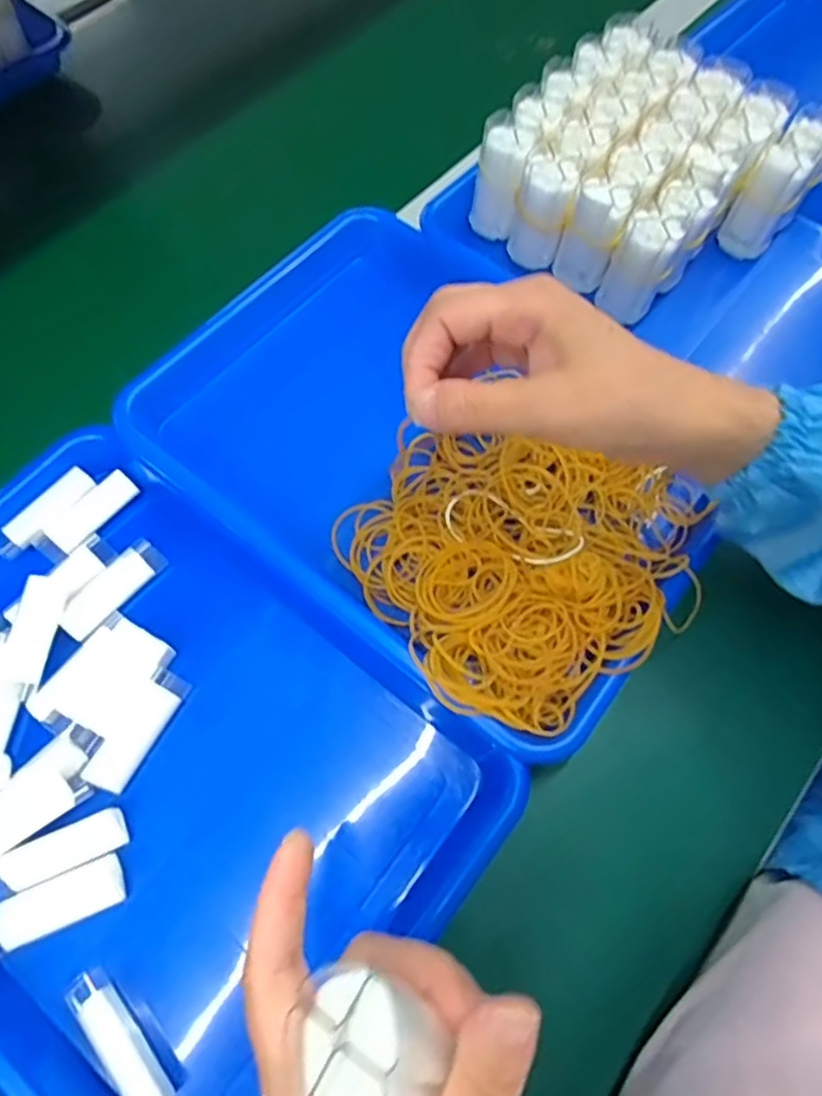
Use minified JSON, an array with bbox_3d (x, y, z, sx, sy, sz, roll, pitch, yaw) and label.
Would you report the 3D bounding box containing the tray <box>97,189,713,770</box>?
[{"bbox_3d":[0.021,-0.058,0.408,0.325,0.059,0.236,40,72,15],"label":"tray"}]

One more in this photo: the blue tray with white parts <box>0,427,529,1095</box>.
[{"bbox_3d":[-0.141,0.108,0.335,0.337,0.035,0.242,36,72,14],"label":"blue tray with white parts"}]

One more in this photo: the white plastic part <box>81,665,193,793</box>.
[{"bbox_3d":[-0.142,0.094,0.339,0.019,0.015,0.063,25,69,10],"label":"white plastic part"}]

